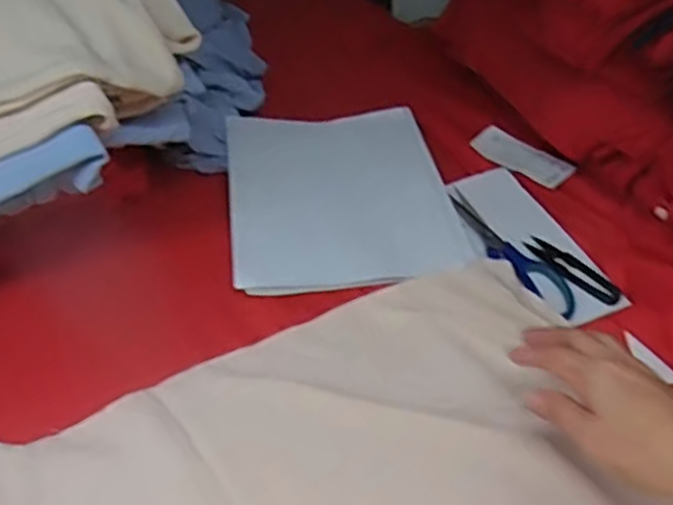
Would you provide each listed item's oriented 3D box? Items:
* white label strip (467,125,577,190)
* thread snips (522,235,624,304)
[{"bbox_3d":[0.197,-0.104,0.764,0.049,0.005,0.109,-38,59,-26],"label":"white label strip"},{"bbox_3d":[0.210,0.012,0.633,0.023,0.005,0.099,-23,44,-25],"label":"thread snips"}]

